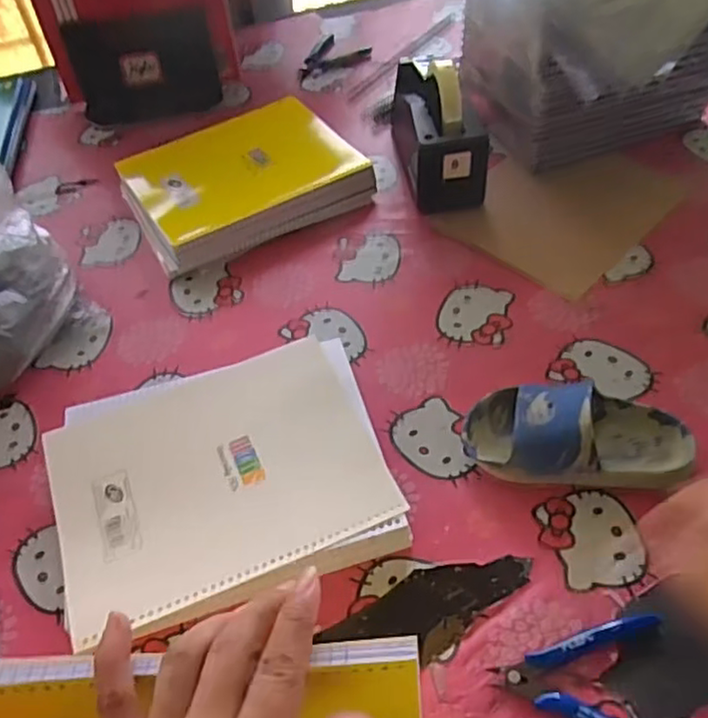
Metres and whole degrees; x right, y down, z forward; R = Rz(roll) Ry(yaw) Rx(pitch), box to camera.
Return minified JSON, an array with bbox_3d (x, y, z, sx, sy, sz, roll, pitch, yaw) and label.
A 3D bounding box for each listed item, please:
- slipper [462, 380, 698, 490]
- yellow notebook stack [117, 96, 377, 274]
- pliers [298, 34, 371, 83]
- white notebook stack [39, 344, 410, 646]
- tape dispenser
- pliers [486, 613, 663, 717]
[{"bbox_3d":[0.179,0.057,0.533,0.174,0.062,0.082,5,50,10],"label":"slipper"},{"bbox_3d":[-0.129,-0.211,0.797,0.263,0.053,0.199,-24,52,-15],"label":"yellow notebook stack"},{"bbox_3d":[-0.042,-0.464,1.025,0.117,0.009,0.103,-21,51,-12],"label":"pliers"},{"bbox_3d":[-0.105,0.097,0.541,0.254,0.036,0.207,-18,50,-10],"label":"white notebook stack"},{"bbox_3d":[0.093,-0.279,0.786,0.083,0.126,0.200,-8,49,-1],"label":"tape dispenser"},{"bbox_3d":[0.151,0.210,0.439,0.111,0.012,0.086,0,50,5],"label":"pliers"}]

